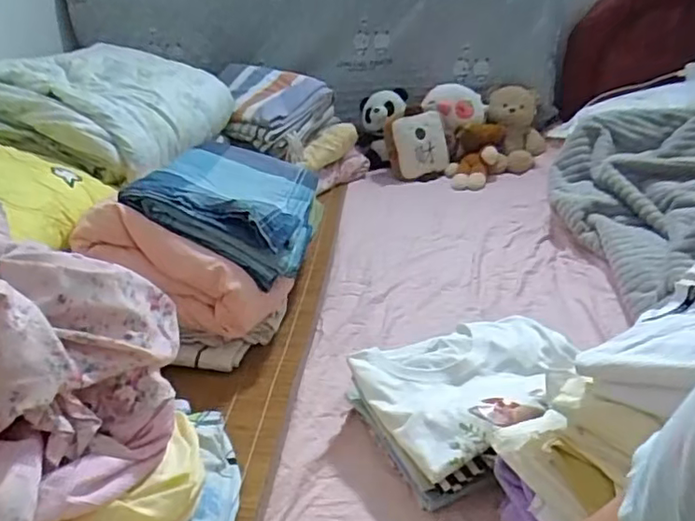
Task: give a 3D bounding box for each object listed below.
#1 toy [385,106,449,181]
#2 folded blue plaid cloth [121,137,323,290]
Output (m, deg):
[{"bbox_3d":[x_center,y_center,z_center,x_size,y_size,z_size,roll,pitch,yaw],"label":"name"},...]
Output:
[{"bbox_3d":[0.190,-0.334,1.728,0.176,0.196,0.085,-14,15,-14],"label":"toy"},{"bbox_3d":[-0.186,-0.124,1.076,0.276,0.073,0.396,25,29,-5],"label":"folded blue plaid cloth"}]

